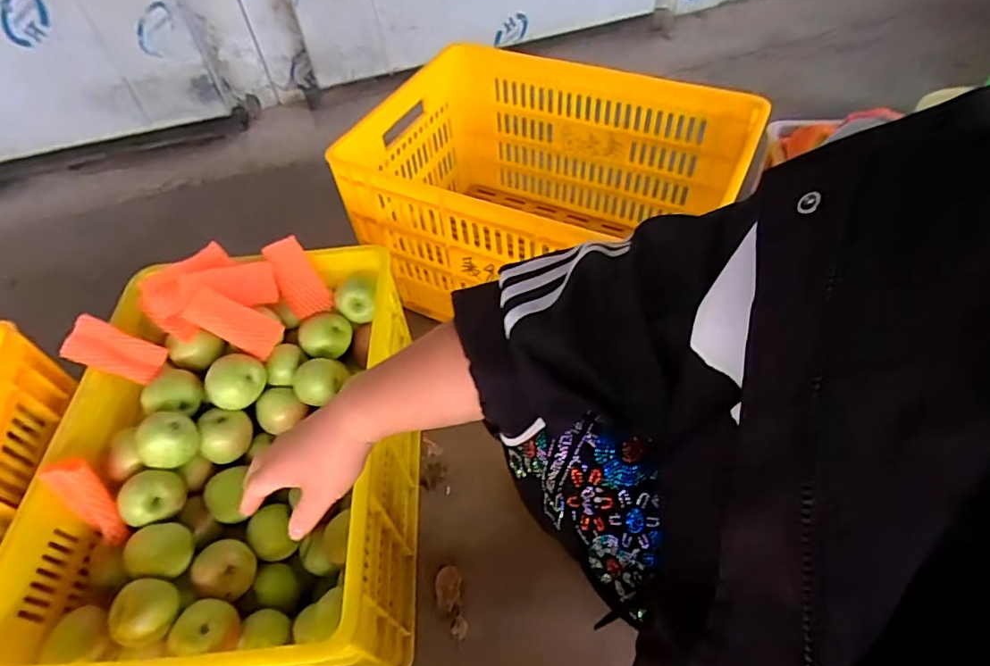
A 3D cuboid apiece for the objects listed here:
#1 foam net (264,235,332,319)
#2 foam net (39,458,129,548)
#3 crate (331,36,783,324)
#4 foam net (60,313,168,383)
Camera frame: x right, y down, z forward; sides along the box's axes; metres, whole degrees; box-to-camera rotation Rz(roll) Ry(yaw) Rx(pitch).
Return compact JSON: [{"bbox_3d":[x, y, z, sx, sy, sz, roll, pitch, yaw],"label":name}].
[{"bbox_3d":[-0.286,-0.078,0.778,0.059,0.116,0.013,-36,30,-22],"label":"foam net"},{"bbox_3d":[-0.461,0.194,0.618,0.047,0.112,0.029,-25,26,-15],"label":"foam net"},{"bbox_3d":[0.107,-0.235,0.999,0.602,0.338,0.433,19,55,19],"label":"crate"},{"bbox_3d":[-0.497,0.025,0.708,0.108,0.011,0.059,29,81,-22],"label":"foam net"}]

